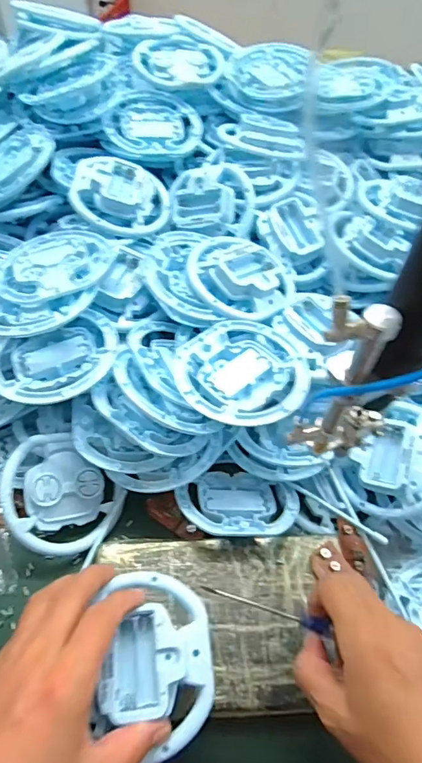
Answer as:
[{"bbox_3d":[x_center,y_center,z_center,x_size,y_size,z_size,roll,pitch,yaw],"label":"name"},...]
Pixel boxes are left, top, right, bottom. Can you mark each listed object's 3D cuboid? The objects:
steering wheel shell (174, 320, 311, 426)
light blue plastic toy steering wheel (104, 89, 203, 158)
[{"bbox_3d":[0.027,-0.006,0.380,0.101,0.026,0.102,2,56,-3],"label":"steering wheel shell"},{"bbox_3d":[-0.061,-0.289,0.518,0.100,0.021,0.093,2,56,-3],"label":"light blue plastic toy steering wheel"}]

